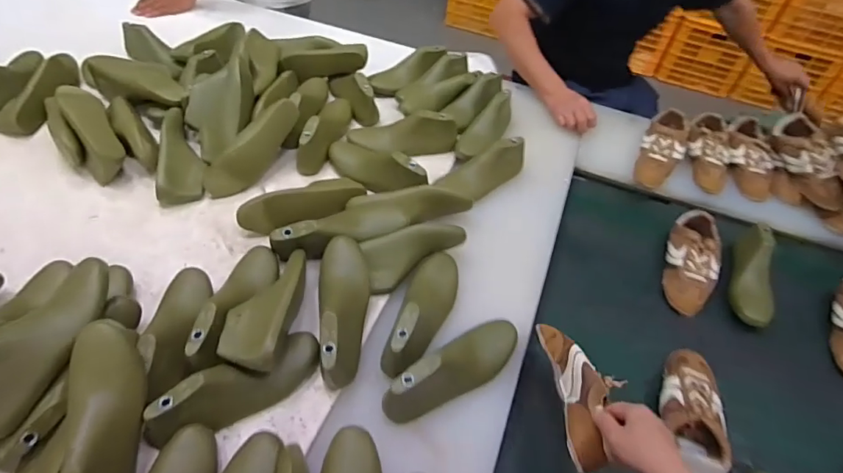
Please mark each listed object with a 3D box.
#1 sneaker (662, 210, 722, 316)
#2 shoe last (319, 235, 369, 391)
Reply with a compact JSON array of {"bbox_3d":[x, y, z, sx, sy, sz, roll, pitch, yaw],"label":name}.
[{"bbox_3d":[0.514,0.049,0.926,0.094,0.067,0.213,19,51,12],"label":"sneaker"},{"bbox_3d":[-0.111,0.098,0.714,0.069,0.083,0.215,-3,50,-7],"label":"shoe last"}]

